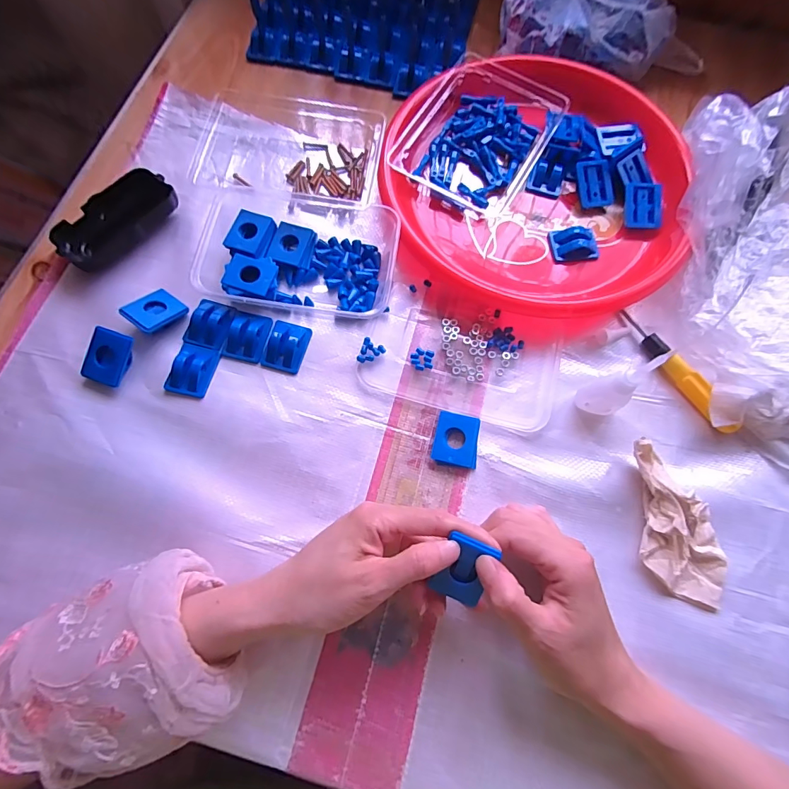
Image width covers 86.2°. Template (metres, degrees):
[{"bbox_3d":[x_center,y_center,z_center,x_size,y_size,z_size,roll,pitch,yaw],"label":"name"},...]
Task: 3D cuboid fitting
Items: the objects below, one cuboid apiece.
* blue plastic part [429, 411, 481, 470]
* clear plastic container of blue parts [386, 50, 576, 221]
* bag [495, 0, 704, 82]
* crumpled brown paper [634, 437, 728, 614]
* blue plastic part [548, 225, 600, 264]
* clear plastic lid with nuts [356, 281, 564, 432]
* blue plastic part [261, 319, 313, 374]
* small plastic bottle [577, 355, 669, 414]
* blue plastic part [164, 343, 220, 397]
[{"bbox_3d":[0.051,0.038,0.346,0.036,0.010,0.042,12,71,2],"label":"blue plastic part"},{"bbox_3d":[0.083,-0.257,0.426,0.128,0.040,0.168,29,73,8],"label":"clear plastic container of blue parts"},{"bbox_3d":[0.233,-0.401,0.467,0.236,0.066,0.100,-1,71,-2],"label":"bag"},{"bbox_3d":[0.217,0.097,0.319,0.062,0.024,0.115,2,71,-1],"label":"crumpled brown paper"},{"bbox_3d":[0.171,-0.145,0.402,0.043,0.015,0.030,-7,71,-4],"label":"blue plastic part"},{"bbox_3d":[0.060,-0.035,0.370,0.166,0.010,0.109,19,71,5],"label":"clear plastic lid with nuts"},{"bbox_3d":[-0.094,-0.045,0.368,0.033,0.016,0.046,13,71,3],"label":"blue plastic part"},{"bbox_3d":[0.171,-0.005,0.324,0.032,0.080,0.019,17,71,4],"label":"small plastic bottle"},{"bbox_3d":[-0.172,-0.022,0.357,0.034,0.014,0.044,14,71,3],"label":"blue plastic part"}]

